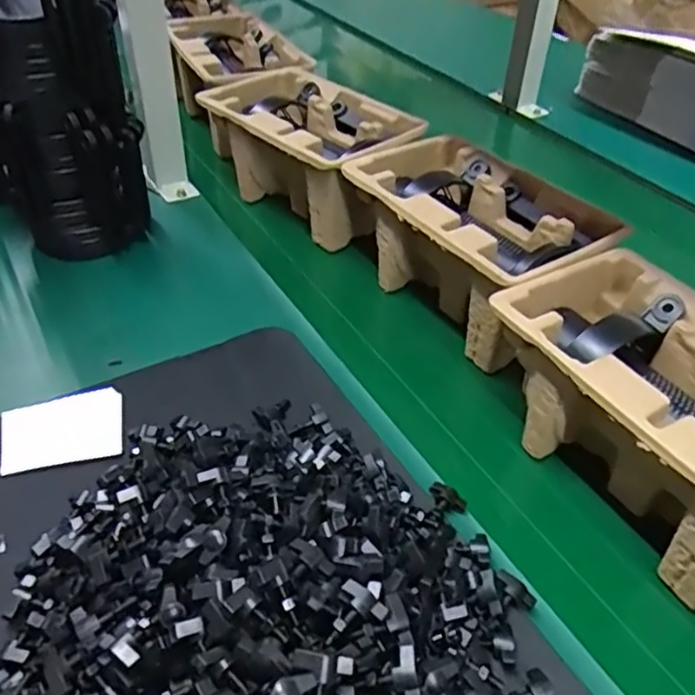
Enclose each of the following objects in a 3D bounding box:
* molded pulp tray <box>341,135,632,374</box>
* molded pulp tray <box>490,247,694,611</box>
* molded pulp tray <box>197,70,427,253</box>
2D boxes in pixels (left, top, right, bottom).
[{"bbox_3d":[0.110,-0.094,0.600,0.148,0.111,0.230,-21,43,-23],"label":"molded pulp tray"},{"bbox_3d":[0.211,0.044,0.445,0.142,0.102,0.222,-22,43,-24],"label":"molded pulp tray"},{"bbox_3d":[-0.045,-0.215,0.732,0.150,0.117,0.258,-28,46,-29],"label":"molded pulp tray"}]

